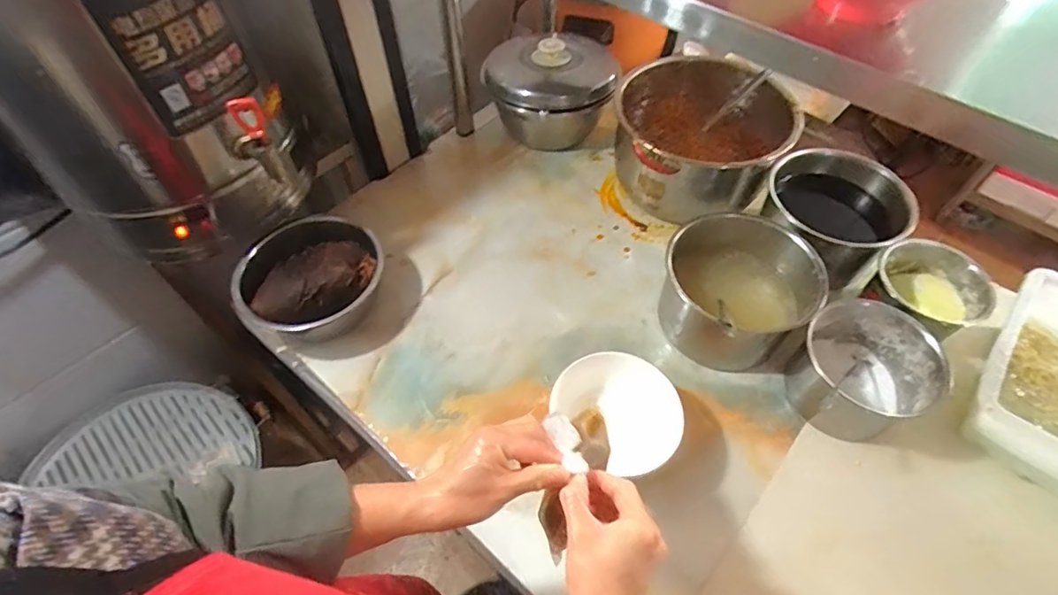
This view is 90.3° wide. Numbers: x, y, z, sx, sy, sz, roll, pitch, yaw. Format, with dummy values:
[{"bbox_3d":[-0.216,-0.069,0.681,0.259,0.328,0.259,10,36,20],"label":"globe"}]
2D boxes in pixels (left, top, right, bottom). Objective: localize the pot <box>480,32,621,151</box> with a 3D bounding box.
[{"bbox_3d":[0.036,-0.381,0.986,0.180,0.170,0.189,-23,58,-16],"label":"pot"}]

